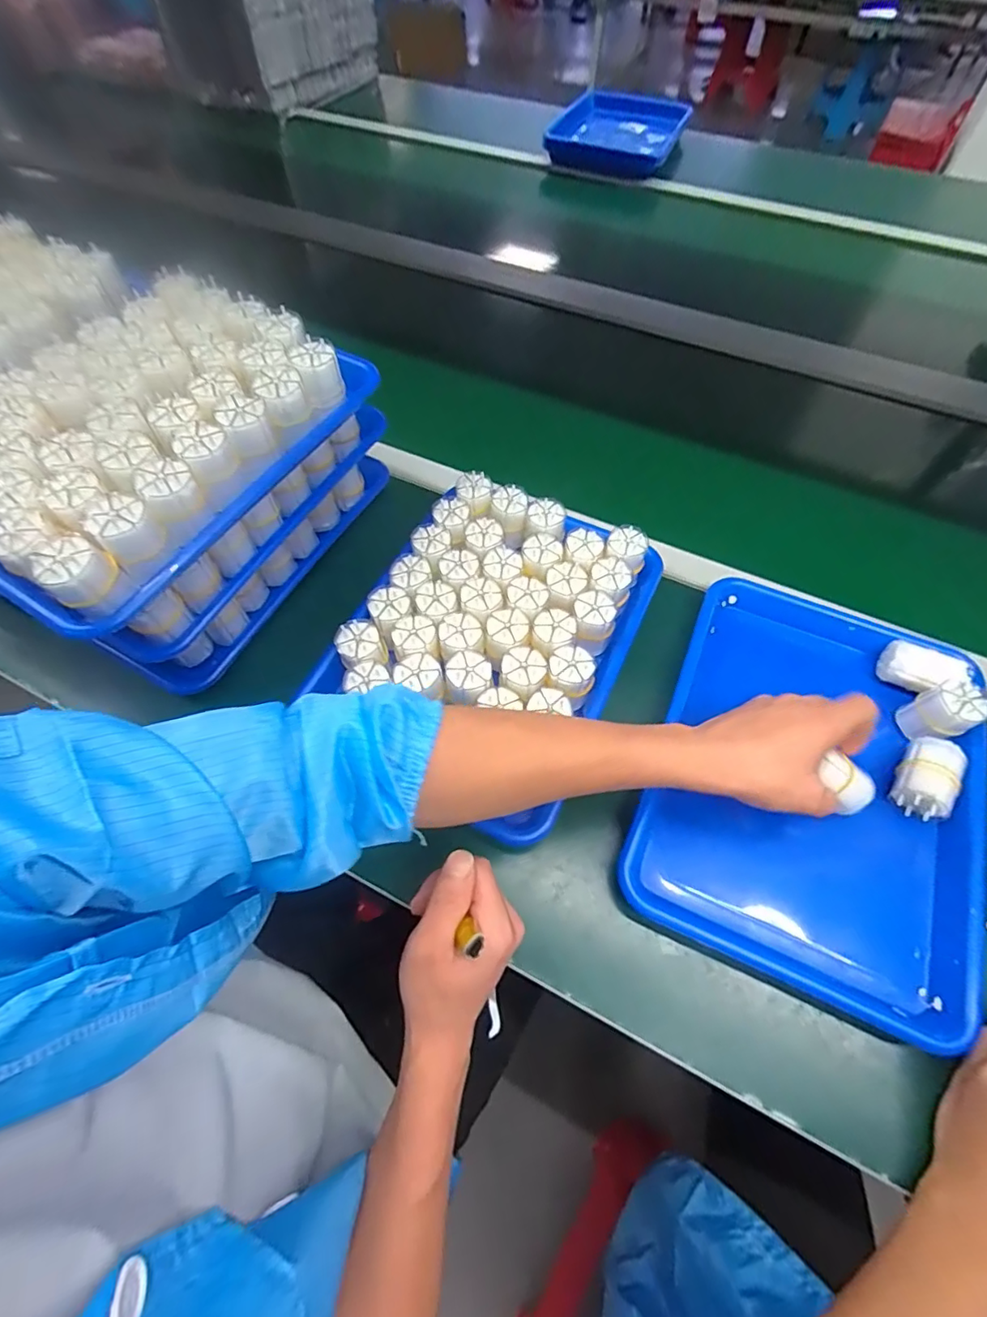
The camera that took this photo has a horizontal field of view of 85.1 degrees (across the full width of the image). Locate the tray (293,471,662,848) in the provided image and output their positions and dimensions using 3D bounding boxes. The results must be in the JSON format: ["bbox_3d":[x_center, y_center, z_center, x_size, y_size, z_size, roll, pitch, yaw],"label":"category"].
[{"bbox_3d":[0.002,-0.039,0.497,0.217,0.057,0.271,25,62,12],"label":"tray"}]

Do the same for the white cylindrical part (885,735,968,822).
[{"bbox_3d":[0.352,0.097,0.438,0.041,0.032,0.064,29,63,15],"label":"white cylindrical part"}]

